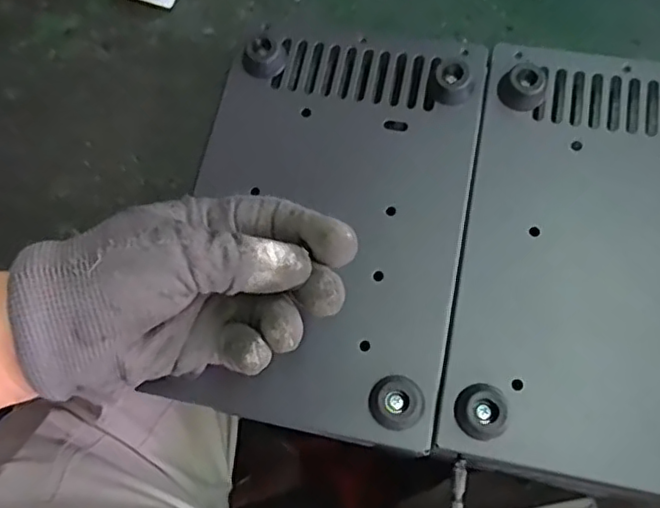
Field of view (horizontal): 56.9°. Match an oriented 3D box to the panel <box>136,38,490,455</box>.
[{"bbox_3d":[-0.001,-0.020,0.330,0.145,0.030,0.221,9,72,8],"label":"panel"}]

